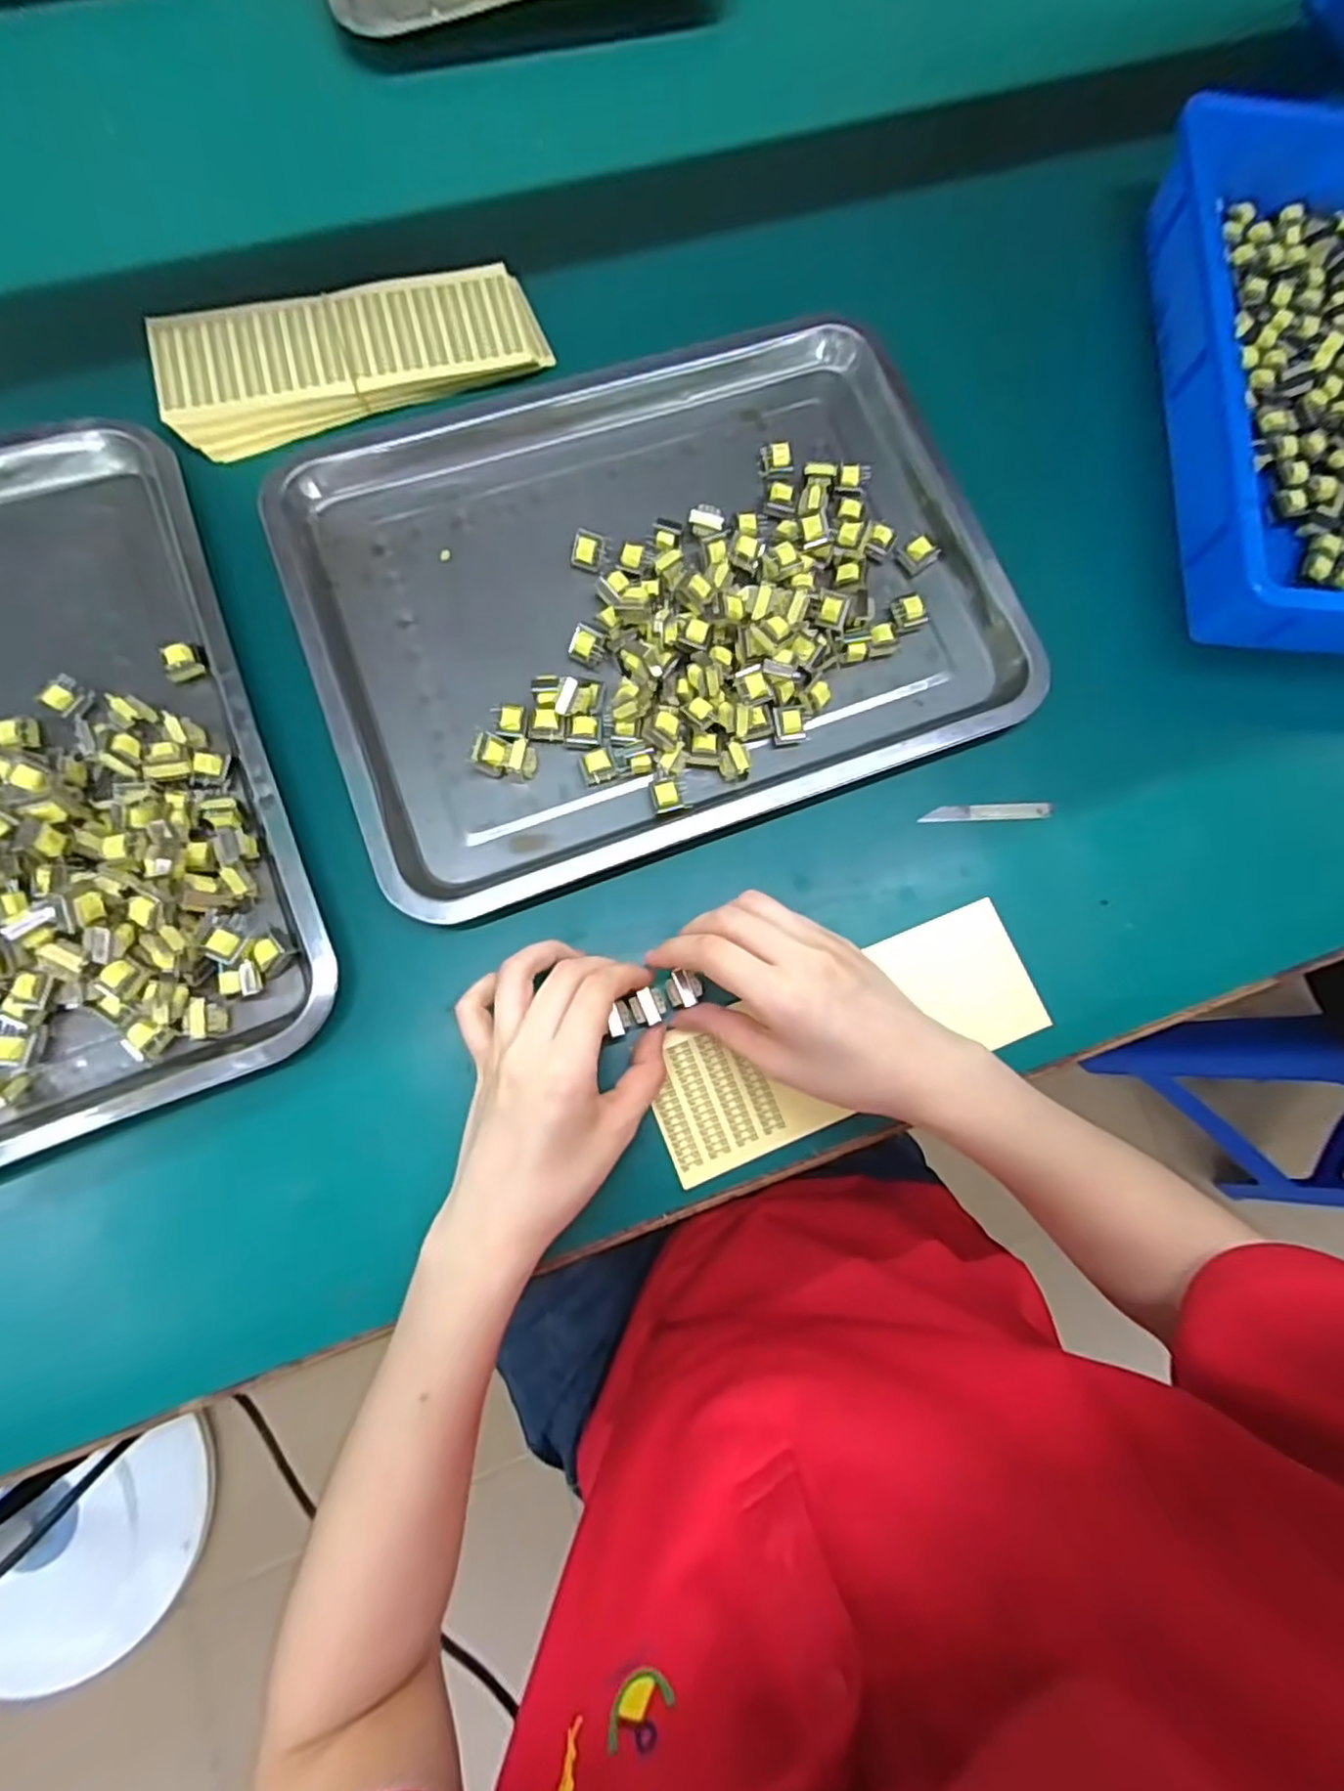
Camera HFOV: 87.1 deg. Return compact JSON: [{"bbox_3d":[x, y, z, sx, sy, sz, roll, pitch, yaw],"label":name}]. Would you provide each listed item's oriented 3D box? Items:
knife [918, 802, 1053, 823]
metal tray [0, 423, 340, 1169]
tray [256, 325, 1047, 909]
[{"bbox_3d":[0.182,-0.048,0.408,0.076,0.004,0.010,-2,79,-4],"label":"knife"},{"bbox_3d":[-0.361,-0.059,0.354,0.278,0.032,0.384,-22,79,-6],"label":"metal tray"},{"bbox_3d":[-0.011,-0.184,0.417,0.392,0.035,0.310,-20,79,-6],"label":"tray"}]

